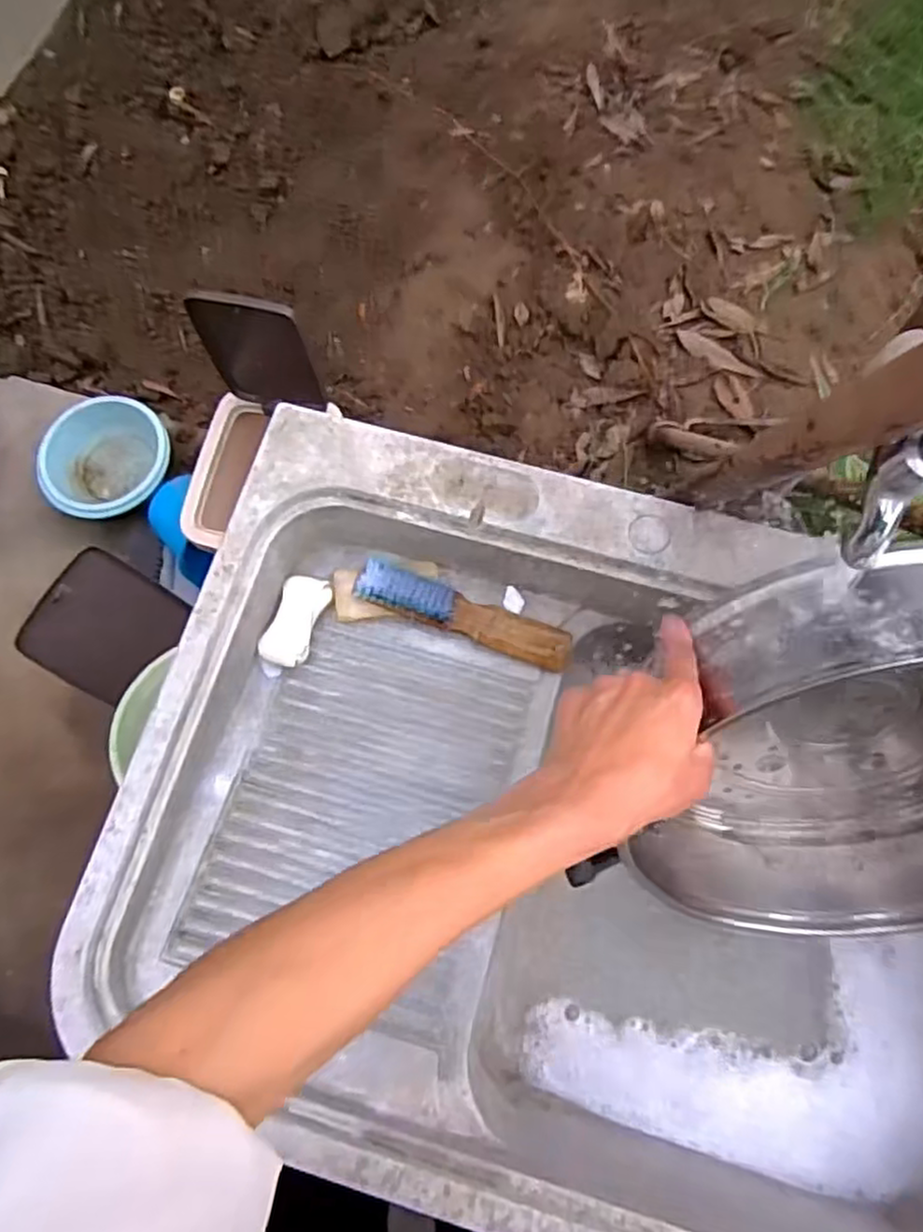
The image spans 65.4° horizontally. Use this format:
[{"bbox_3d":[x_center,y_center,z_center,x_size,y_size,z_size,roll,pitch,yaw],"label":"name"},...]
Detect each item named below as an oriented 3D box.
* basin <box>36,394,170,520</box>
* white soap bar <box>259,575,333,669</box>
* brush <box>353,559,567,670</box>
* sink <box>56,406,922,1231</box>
[{"bbox_3d":[-0.753,-0.336,1.515,0.262,0.128,0.242,0,71,0],"label":"basin"},{"bbox_3d":[-0.157,0.003,0.681,0.043,0.016,0.092,17,72,7],"label":"white soap bar"},{"bbox_3d":[0.003,-0.001,0.685,0.210,0.041,0.042,18,72,6],"label":"brush"},{"bbox_3d":[0.128,0.194,0.637,0.774,0.194,0.558,15,71,5],"label":"sink"}]

